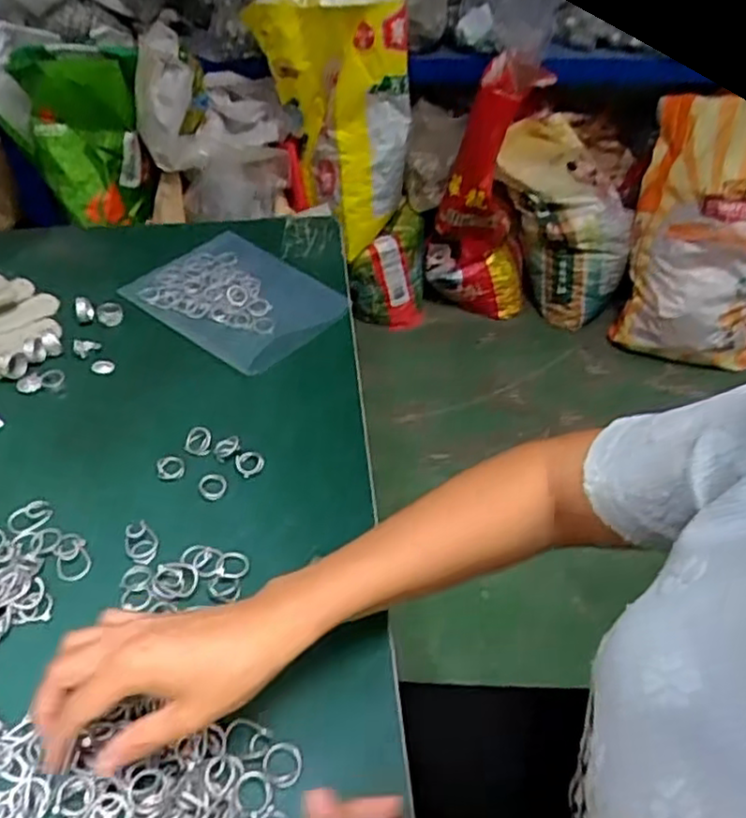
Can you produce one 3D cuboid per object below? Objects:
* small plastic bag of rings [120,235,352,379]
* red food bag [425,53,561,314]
[{"bbox_3d":[-0.130,-0.119,0.691,0.202,0.022,0.147,33,53,26],"label":"small plastic bag of rings"},{"bbox_3d":[0.290,-0.507,1.702,0.292,0.586,0.122,-12,48,-14],"label":"red food bag"}]

